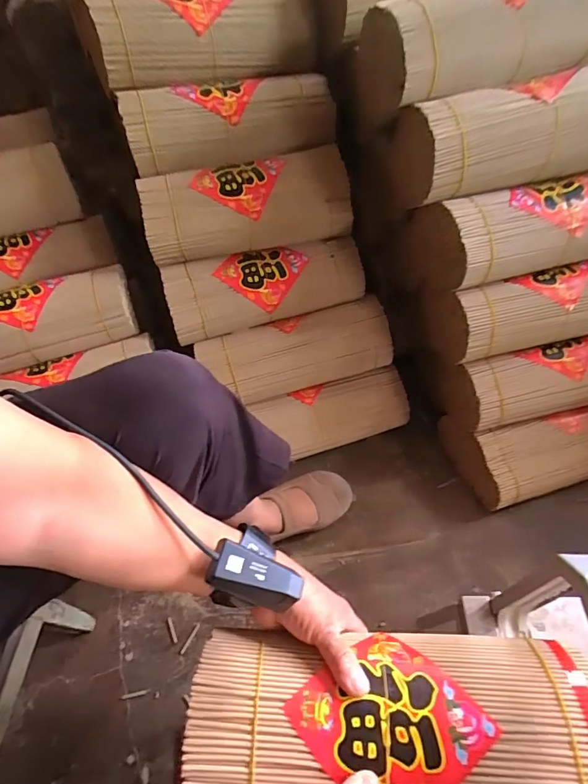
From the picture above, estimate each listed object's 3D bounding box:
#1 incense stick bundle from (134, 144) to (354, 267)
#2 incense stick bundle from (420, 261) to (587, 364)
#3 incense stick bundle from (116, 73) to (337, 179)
[{"bbox_3d":[-0.074,-0.284,0.661,0.313,0.102,0.103,-15,54,-6],"label":"incense stick bundle"},{"bbox_3d":[0.380,-0.136,0.665,0.324,0.121,0.126,-12,54,-4],"label":"incense stick bundle"},{"bbox_3d":[-0.094,-0.404,0.649,0.316,0.101,0.092,-11,54,-4],"label":"incense stick bundle"}]

